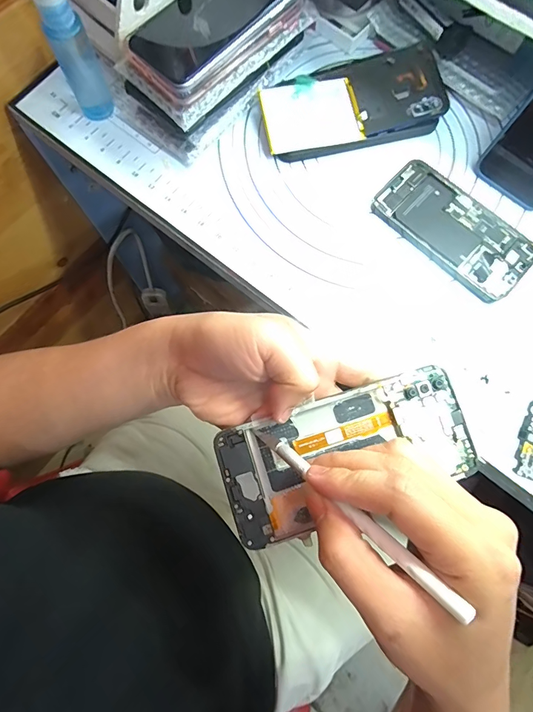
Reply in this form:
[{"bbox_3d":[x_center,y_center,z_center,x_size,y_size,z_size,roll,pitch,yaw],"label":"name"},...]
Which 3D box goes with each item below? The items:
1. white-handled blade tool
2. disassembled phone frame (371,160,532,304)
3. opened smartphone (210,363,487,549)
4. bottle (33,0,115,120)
[{"bbox_3d":[0.038,0.075,0.194,0.008,0.007,0.130,-49,50,-9],"label":"white-handled blade tool"},{"bbox_3d":[0.171,-0.117,0.344,0.142,0.010,0.073,43,82,7],"label":"disassembled phone frame"},{"bbox_3d":[0.049,0.059,0.233,0.153,0.007,0.070,-20,80,-6],"label":"opened smartphone"},{"bbox_3d":[-0.165,-0.264,0.300,0.032,0.137,0.066,-27,80,-8],"label":"bottle"}]

